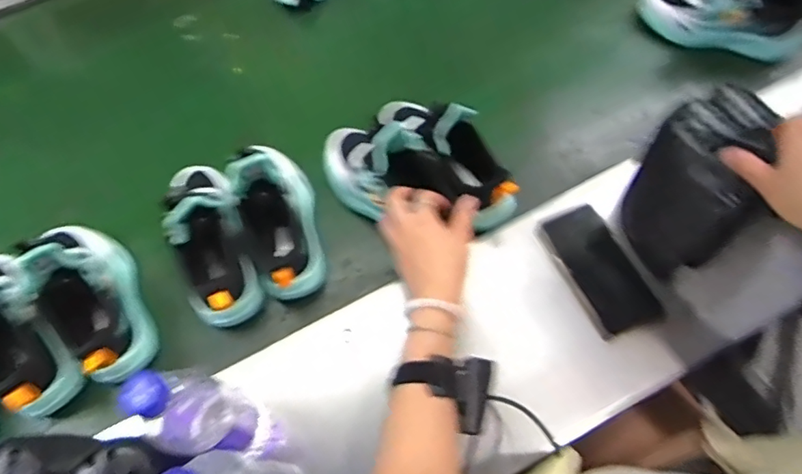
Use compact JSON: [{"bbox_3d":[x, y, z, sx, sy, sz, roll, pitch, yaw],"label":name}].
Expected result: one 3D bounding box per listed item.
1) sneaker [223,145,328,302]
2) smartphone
[{"bbox_3d":[-0.152,-0.031,0.631,0.089,0.126,0.219,-13,64,-4],"label":"sneaker"},{"bbox_3d":[0.237,0.036,0.635,0.084,0.013,0.156,-22,69,-9],"label":"smartphone"}]

